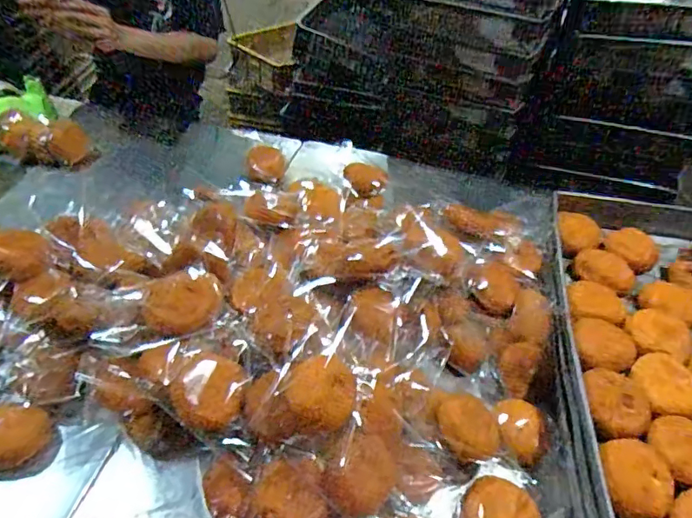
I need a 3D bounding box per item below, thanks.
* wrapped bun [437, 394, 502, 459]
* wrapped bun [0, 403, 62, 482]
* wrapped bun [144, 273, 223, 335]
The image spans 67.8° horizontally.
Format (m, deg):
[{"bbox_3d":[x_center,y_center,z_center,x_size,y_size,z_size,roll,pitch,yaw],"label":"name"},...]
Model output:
[{"bbox_3d":[0.163,0.223,0.688,0.081,0.052,0.077,3,42,-3],"label":"wrapped bun"},{"bbox_3d":[-0.433,0.239,0.673,0.091,0.065,0.082,9,42,3],"label":"wrapped bun"},{"bbox_3d":[-0.229,0.061,0.734,0.101,0.053,0.093,3,42,-3],"label":"wrapped bun"}]

